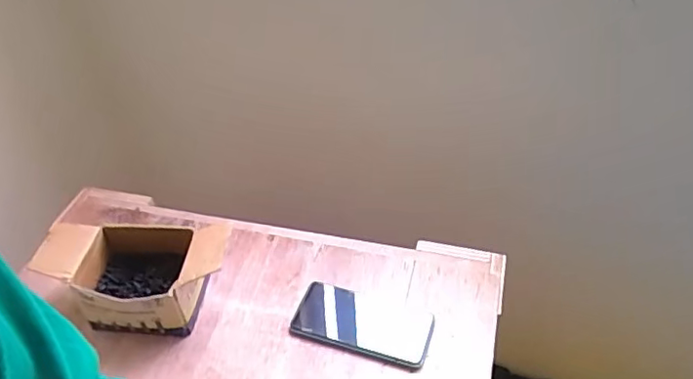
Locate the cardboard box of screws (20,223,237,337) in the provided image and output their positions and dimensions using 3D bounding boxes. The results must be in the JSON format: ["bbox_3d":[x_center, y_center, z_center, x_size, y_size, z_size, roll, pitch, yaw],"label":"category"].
[{"bbox_3d":[-0.237,0.098,0.682,0.206,0.100,0.109,-1,42,3],"label":"cardboard box of screws"}]

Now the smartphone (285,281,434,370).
[{"bbox_3d":[0.019,0.153,0.671,0.154,0.016,0.071,11,44,15],"label":"smartphone"}]

